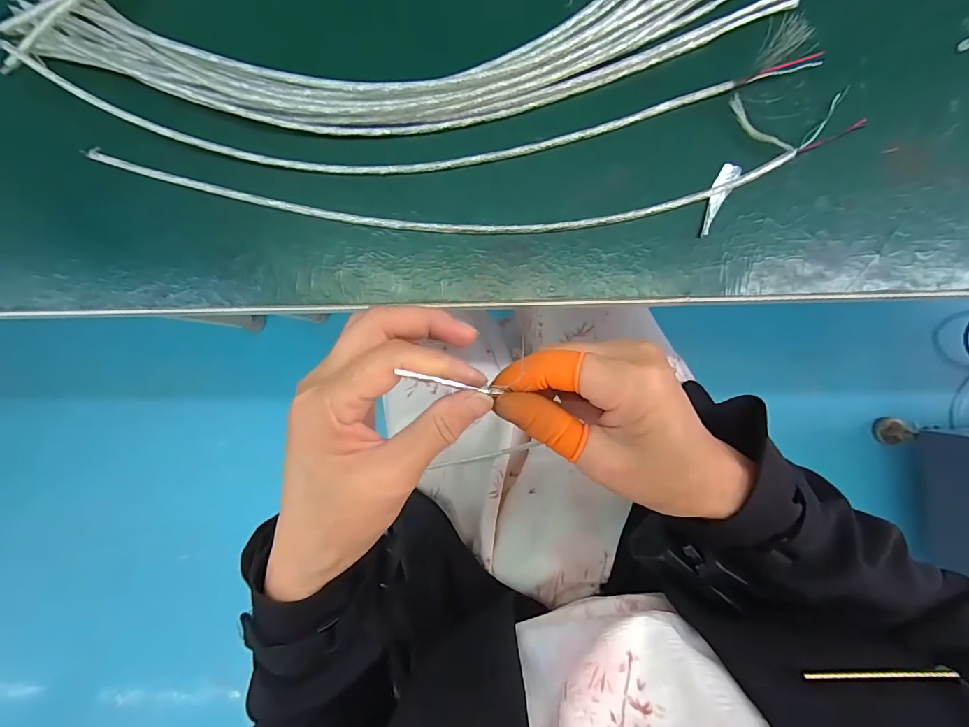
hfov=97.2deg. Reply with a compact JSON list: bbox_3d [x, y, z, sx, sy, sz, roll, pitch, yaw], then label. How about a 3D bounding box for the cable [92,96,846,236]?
[{"bbox_3d":[-0.010,-0.109,0.257,0.449,0.006,0.065,-4,98,2],"label":"cable"}]

